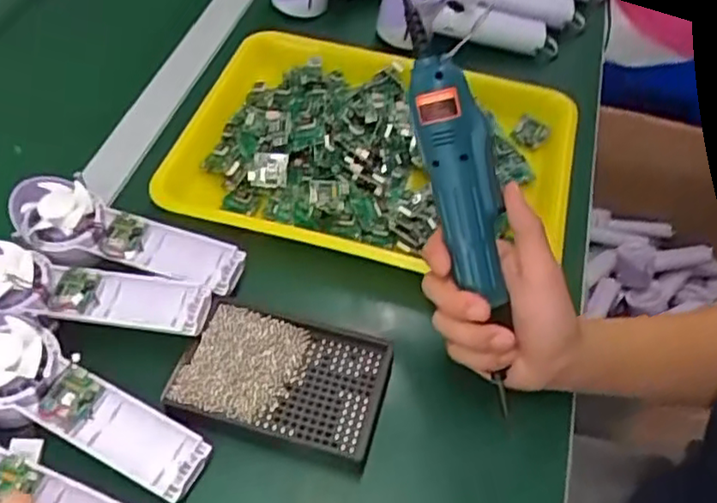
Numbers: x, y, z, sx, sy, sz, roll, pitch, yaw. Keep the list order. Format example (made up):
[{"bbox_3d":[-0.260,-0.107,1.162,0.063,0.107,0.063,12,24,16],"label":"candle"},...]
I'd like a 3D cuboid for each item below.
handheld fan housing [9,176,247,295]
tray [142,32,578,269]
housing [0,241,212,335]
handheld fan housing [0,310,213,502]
[{"bbox_3d":[-0.177,-0.015,0.501,0.179,0.034,0.061,12,54,5],"label":"handheld fan housing"},{"bbox_3d":[0.006,-0.091,0.593,0.369,0.041,0.250,14,54,7],"label":"tray"},{"bbox_3d":[-0.197,0.026,0.460,0.176,0.026,0.050,6,53,1],"label":"housing"},{"bbox_3d":[-0.181,0.100,0.423,0.176,0.031,0.063,30,56,1],"label":"handheld fan housing"}]

